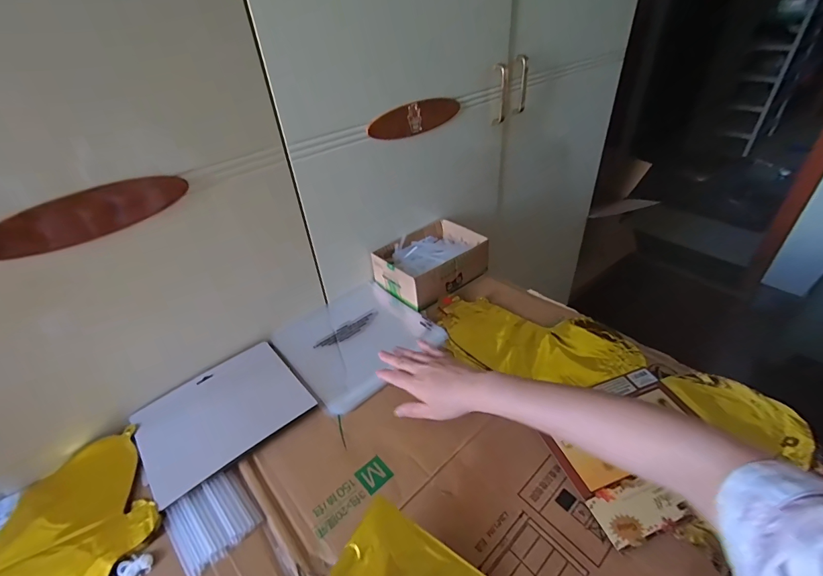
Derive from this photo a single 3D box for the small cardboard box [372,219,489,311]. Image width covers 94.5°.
[{"bbox_3d":[0.036,-0.049,0.709,0.186,0.065,0.137,-30,44,-29],"label":"small cardboard box"}]

